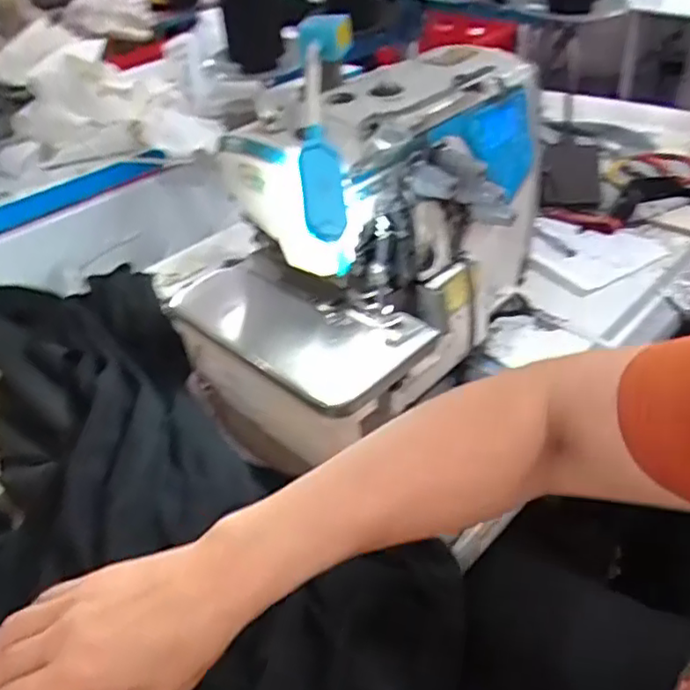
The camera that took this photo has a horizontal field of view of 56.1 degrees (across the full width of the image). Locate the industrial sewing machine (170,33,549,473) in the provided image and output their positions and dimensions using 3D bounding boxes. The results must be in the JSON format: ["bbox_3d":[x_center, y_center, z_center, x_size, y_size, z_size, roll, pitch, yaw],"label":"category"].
[{"bbox_3d":[0.014,-0.092,0.565,0.198,0.240,0.318,21,45,29],"label":"industrial sewing machine"}]

